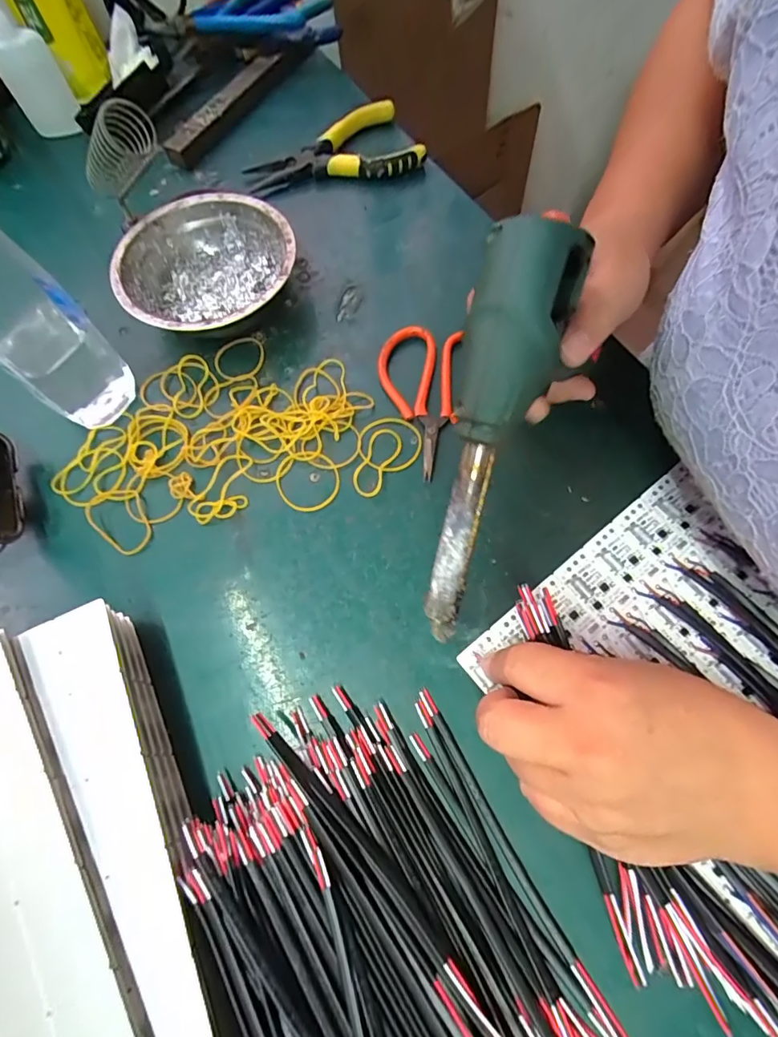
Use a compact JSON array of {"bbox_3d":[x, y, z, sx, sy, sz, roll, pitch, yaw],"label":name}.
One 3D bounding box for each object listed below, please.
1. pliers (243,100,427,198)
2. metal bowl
[{"bbox_3d":[-0.044,-0.297,0.381,0.137,0.029,0.062,-27,70,-9],"label":"pliers"},{"bbox_3d":[-0.129,-0.176,0.336,0.121,0.045,0.118,0,68,1],"label":"metal bowl"}]

